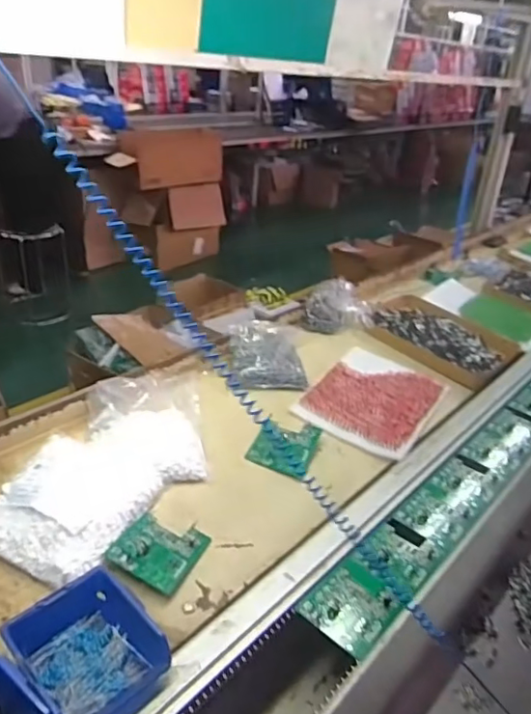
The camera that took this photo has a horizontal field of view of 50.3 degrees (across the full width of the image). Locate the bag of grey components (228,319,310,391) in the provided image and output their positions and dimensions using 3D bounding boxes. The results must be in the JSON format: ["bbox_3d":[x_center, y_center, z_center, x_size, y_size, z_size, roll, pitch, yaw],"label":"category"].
[{"bbox_3d":[-0.005,-0.005,1.110,0.143,0.063,0.170,-2,30,-13],"label":"bag of grey components"}]

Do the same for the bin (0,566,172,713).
[{"bbox_3d":[-0.178,0.293,0.564,0.136,0.053,0.120,27,36,34],"label":"bin"}]

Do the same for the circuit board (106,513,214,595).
[{"bbox_3d":[-0.135,0.245,0.717,0.098,0.011,0.108,24,27,13],"label":"circuit board"}]

